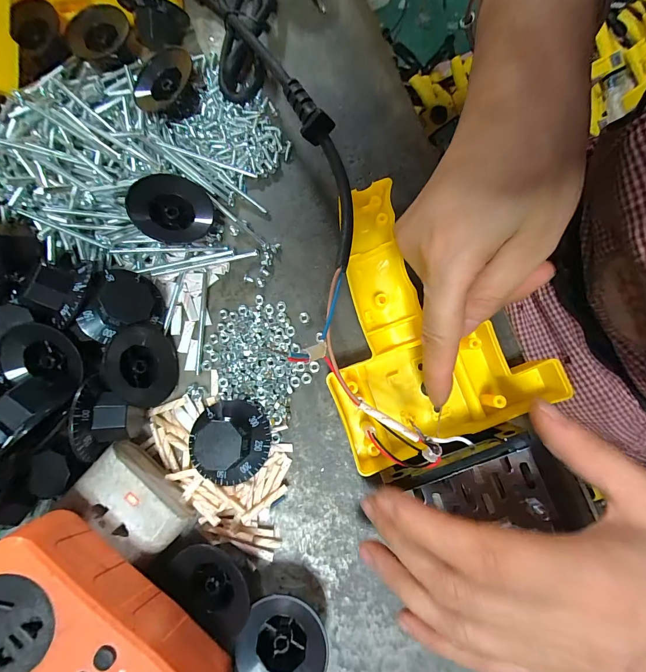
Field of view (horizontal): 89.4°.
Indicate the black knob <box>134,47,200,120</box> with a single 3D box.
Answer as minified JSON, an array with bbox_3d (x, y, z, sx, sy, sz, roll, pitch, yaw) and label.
[{"bbox_3d":[-0.108,-0.175,0.232,0.030,0.026,0.043,9,80,3],"label":"black knob"}]

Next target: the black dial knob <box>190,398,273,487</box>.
[{"bbox_3d":[-0.055,0.060,0.190,0.042,0.029,0.047,-42,80,-5],"label":"black dial knob"}]

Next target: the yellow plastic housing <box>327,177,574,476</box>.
[{"bbox_3d":[0.053,-0.012,0.196,0.122,0.035,0.153,-21,80,-3],"label":"yellow plastic housing"}]

